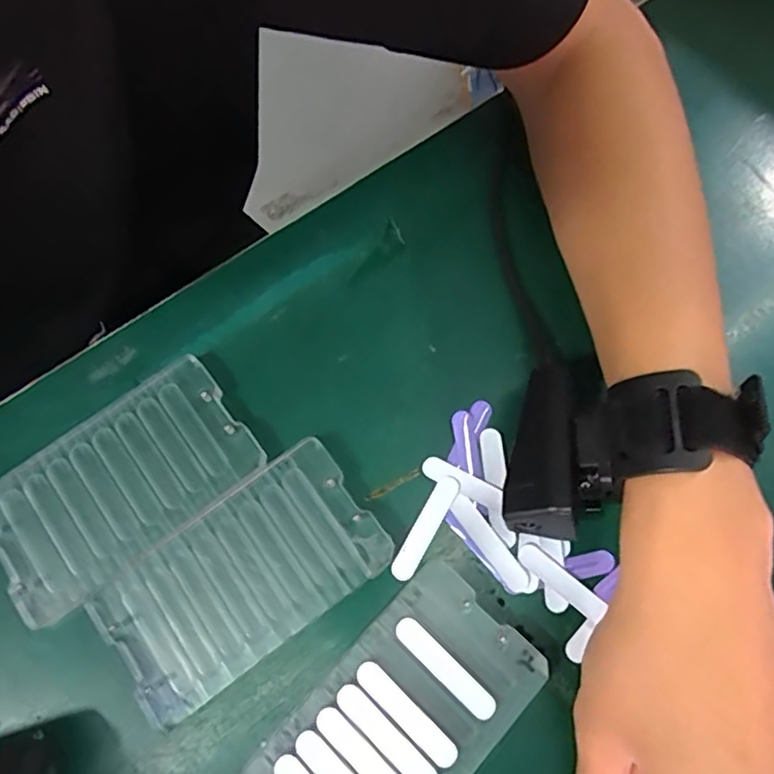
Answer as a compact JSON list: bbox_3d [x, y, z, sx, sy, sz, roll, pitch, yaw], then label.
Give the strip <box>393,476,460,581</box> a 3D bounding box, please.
[{"bbox_3d":[0.018,0.065,0.277,0.011,0.005,0.051,29,79,7],"label":"strip"}]

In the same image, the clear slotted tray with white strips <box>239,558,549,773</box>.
[{"bbox_3d":[0.004,0.140,0.250,0.067,0.011,0.120,43,81,9],"label":"clear slotted tray with white strips"}]

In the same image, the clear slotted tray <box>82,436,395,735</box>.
[{"bbox_3d":[-0.064,0.084,0.266,0.121,0.009,0.066,-36,79,-7],"label":"clear slotted tray"}]

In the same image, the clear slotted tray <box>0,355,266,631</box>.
[{"bbox_3d":[-0.124,0.045,0.277,0.121,0.006,0.068,-36,78,-10],"label":"clear slotted tray"}]

